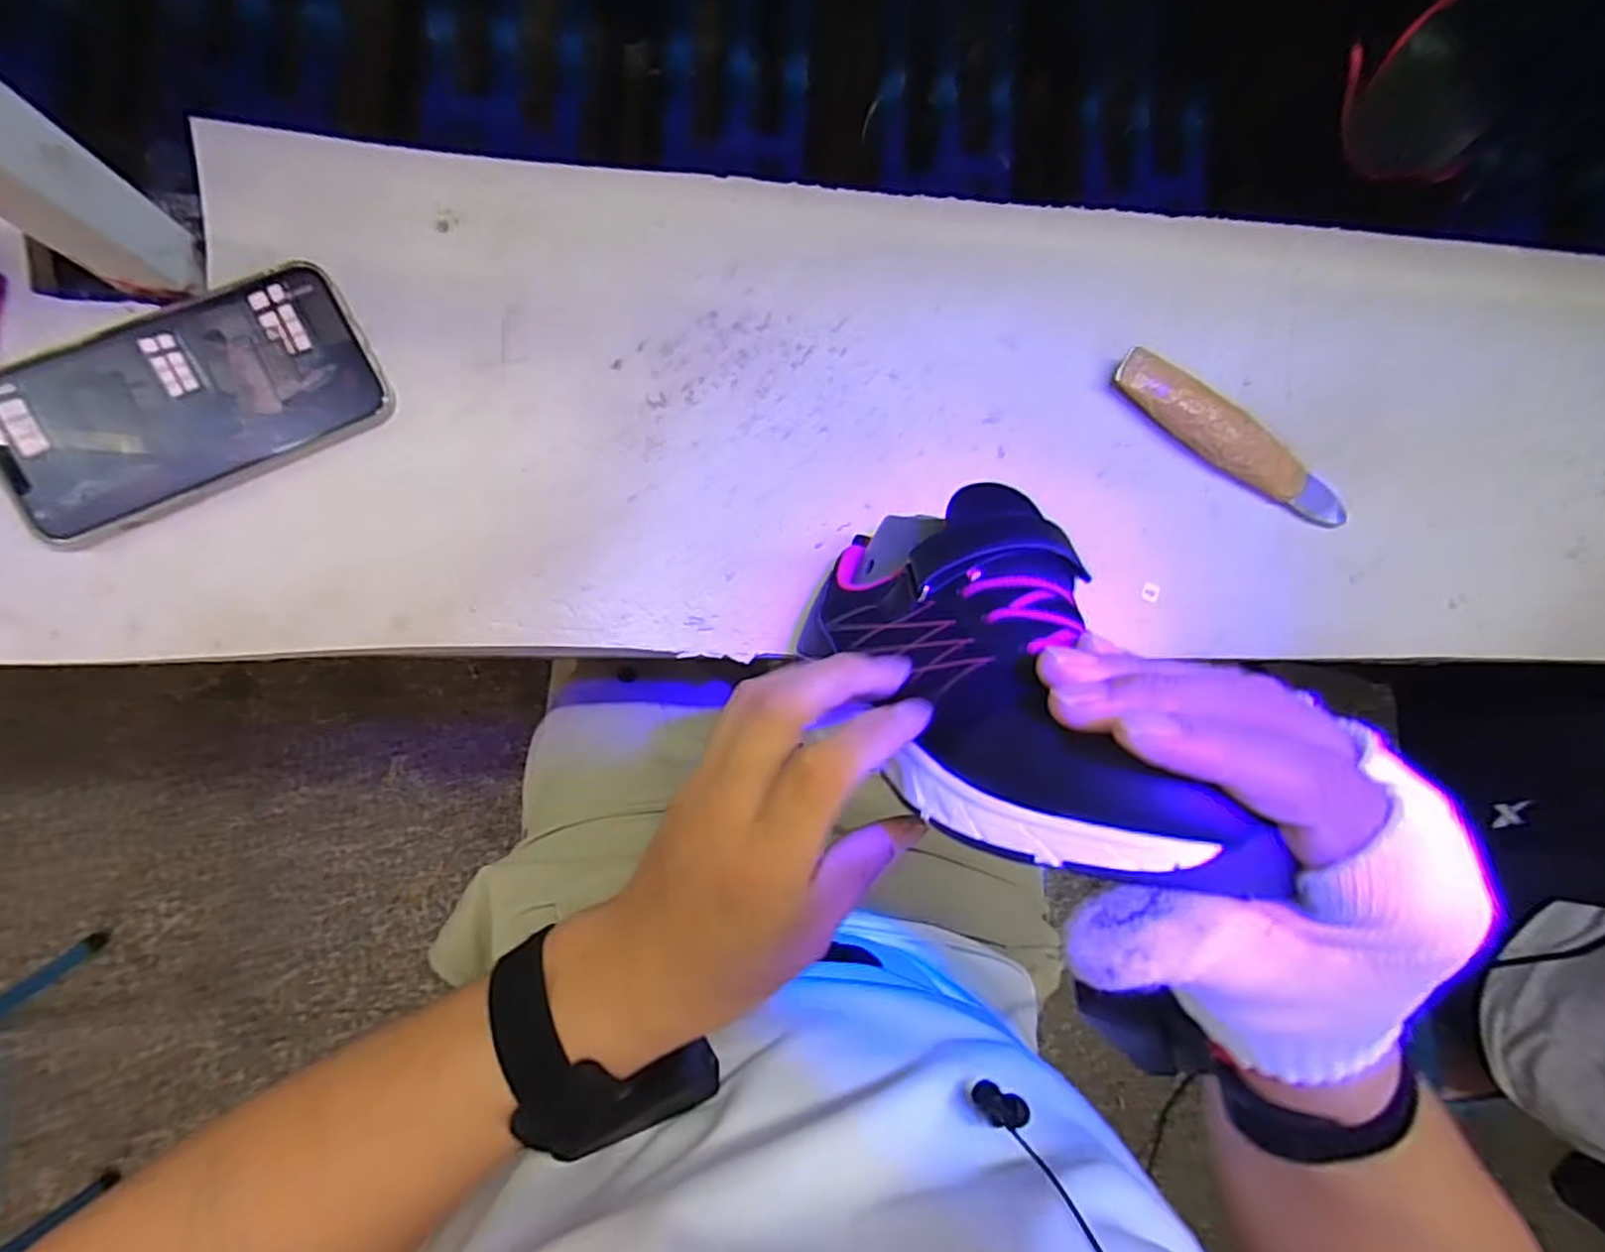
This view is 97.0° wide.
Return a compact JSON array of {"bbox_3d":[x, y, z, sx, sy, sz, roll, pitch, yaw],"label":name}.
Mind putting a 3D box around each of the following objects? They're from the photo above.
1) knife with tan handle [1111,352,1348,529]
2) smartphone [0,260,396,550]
[{"bbox_3d":[0.252,-0.104,0.415,0.165,0.024,0.031,29,86,-9],"label":"knife with tan handle"},{"bbox_3d":[-0.286,-0.105,0.329,0.161,0.013,0.085,-28,95,-8],"label":"smartphone"}]

